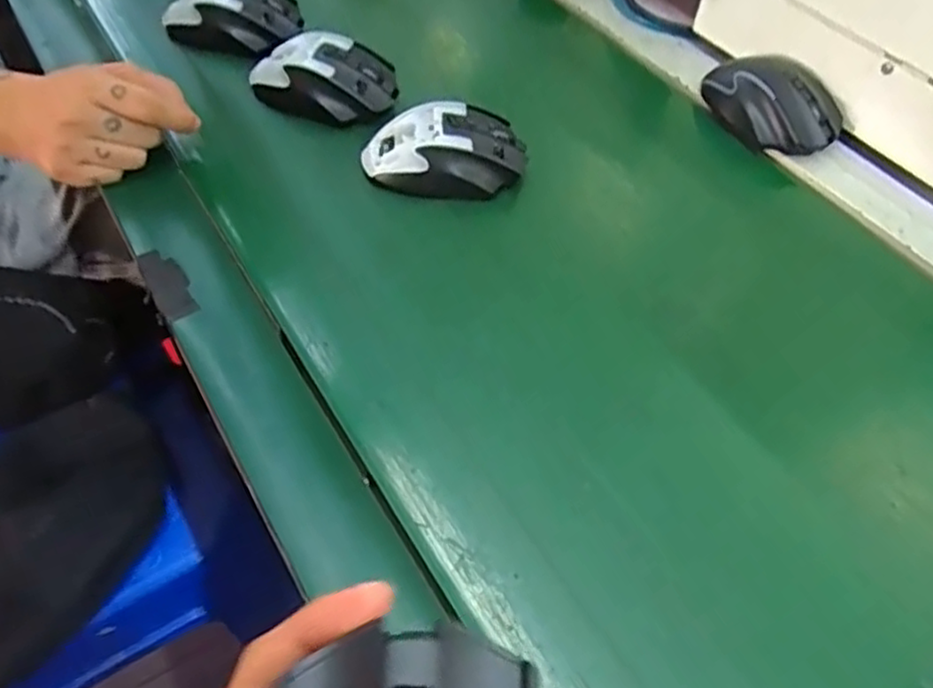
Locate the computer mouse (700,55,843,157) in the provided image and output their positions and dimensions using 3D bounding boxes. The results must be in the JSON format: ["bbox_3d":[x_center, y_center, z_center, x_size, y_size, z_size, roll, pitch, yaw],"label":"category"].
[{"bbox_3d":[0.245,-0.195,0.566,0.068,0.042,0.112,-18,55,-18],"label":"computer mouse"}]

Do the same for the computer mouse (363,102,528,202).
[{"bbox_3d":[-0.014,-0.136,0.515,0.119,0.051,0.064,-6,53,-10],"label":"computer mouse"}]

